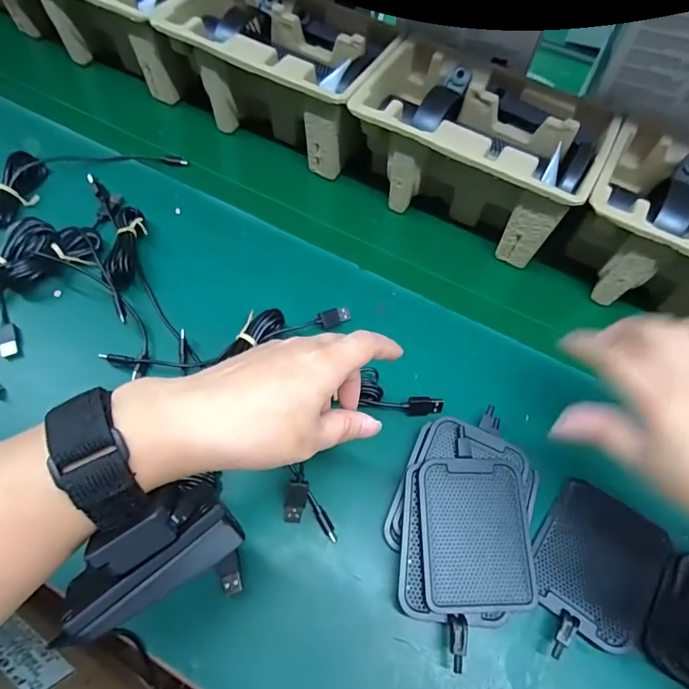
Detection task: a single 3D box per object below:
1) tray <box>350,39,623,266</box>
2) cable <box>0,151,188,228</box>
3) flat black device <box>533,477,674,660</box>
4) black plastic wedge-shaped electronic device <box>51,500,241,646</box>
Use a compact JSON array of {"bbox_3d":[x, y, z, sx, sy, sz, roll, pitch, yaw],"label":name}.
[{"bbox_3d":[0.134,-0.195,0.473,0.218,0.106,0.137,26,64,14],"label":"tray"},{"bbox_3d":[-0.298,-0.171,0.477,0.254,0.023,0.080,-23,63,-12],"label":"cable"},{"bbox_3d":[0.178,0.160,0.335,0.077,0.015,0.113,32,66,18],"label":"flat black device"},{"bbox_3d":[-0.079,0.087,0.189,0.070,0.034,0.024,-30,64,-15],"label":"black plastic wedge-shaped electronic device"}]

